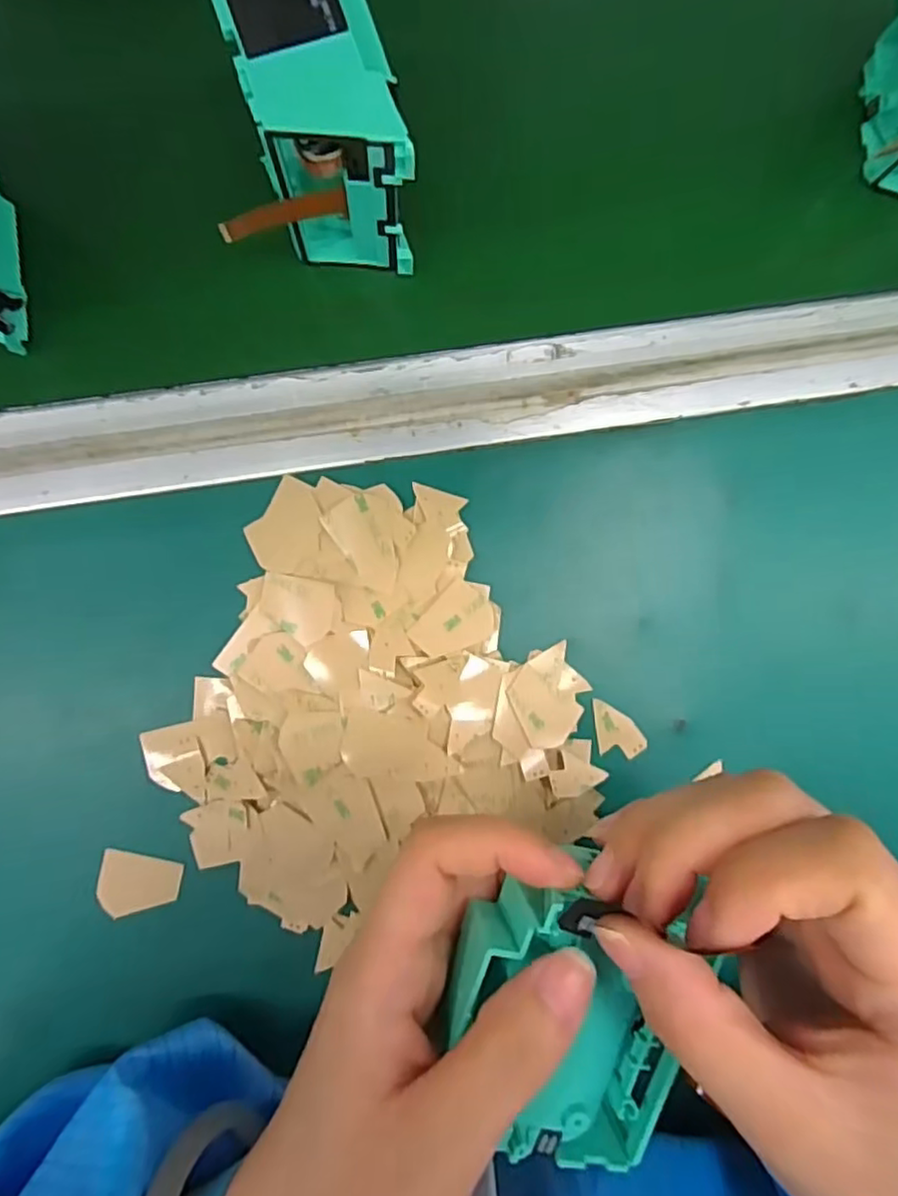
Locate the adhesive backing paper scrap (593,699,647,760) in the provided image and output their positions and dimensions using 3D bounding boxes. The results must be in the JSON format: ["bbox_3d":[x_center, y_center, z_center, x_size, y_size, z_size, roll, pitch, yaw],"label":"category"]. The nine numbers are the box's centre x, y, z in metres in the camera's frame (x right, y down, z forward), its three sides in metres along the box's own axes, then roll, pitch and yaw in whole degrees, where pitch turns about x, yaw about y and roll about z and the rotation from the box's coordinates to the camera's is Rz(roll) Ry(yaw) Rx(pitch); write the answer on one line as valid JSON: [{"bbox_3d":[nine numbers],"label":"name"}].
[{"bbox_3d":[0.066,0.050,0.256,0.018,0.004,0.023,-9,89,-2],"label":"adhesive backing paper scrap"}]

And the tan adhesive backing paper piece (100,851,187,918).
[{"bbox_3d":[-0.117,0.109,0.250,0.029,0.004,0.022,11,83,-14],"label":"tan adhesive backing paper piece"}]

